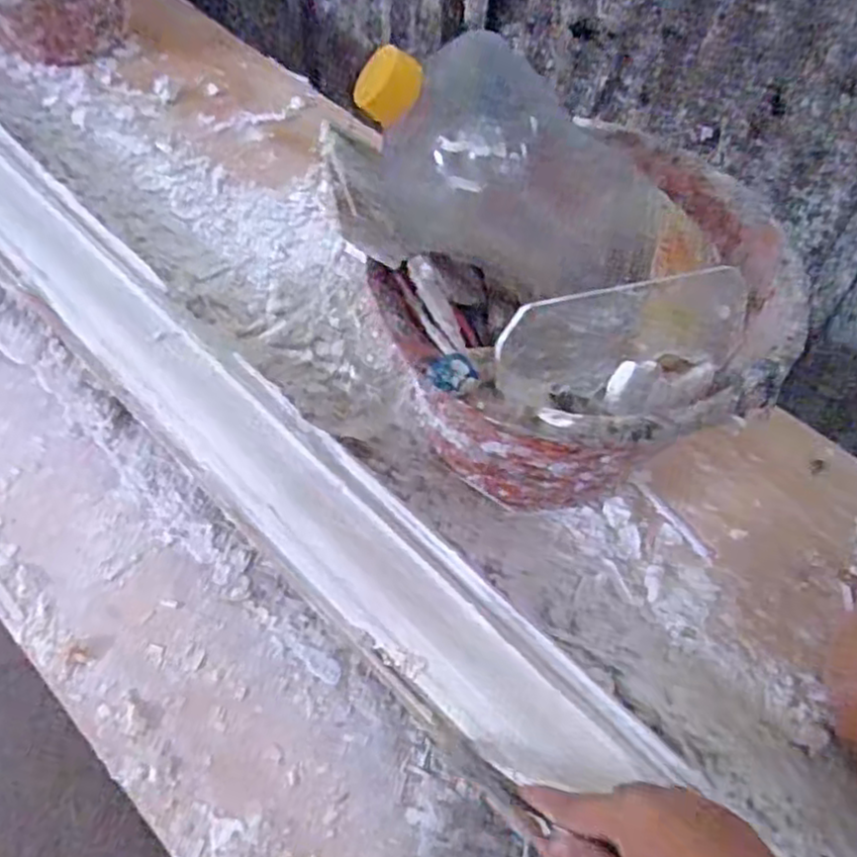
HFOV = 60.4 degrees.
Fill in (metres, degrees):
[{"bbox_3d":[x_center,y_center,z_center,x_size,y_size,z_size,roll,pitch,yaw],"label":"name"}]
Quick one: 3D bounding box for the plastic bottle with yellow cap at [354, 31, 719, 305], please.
[{"bbox_3d":[0.079,-0.136,0.450,0.277,0.090,0.111,13,53,-30],"label":"plastic bottle with yellow cap"}]

